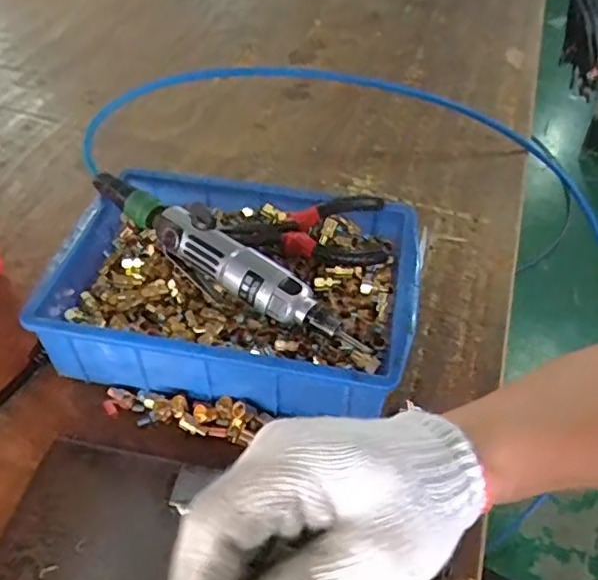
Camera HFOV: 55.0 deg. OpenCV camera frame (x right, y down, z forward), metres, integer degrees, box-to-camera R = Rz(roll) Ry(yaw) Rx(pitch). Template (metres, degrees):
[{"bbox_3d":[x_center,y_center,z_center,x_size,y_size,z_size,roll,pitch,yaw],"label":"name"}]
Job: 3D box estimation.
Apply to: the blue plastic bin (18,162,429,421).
[{"bbox_3d":[-0.054,0.001,0.507,0.297,0.101,0.213,9,48,7],"label":"blue plastic bin"}]

